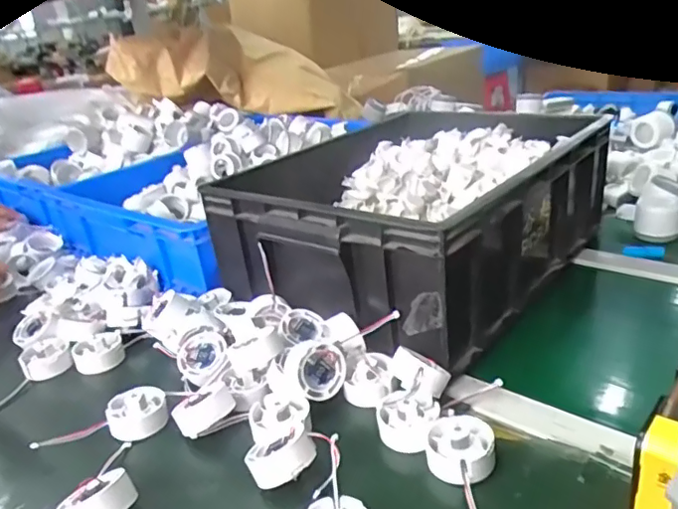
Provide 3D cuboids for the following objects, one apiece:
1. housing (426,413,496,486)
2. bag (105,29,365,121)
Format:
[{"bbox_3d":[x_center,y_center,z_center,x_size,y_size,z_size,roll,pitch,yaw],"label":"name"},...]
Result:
[{"bbox_3d":[0.100,0.158,0.469,0.054,0.029,0.058,-2,24,11],"label":"housing"},{"bbox_3d":[-0.240,-0.452,1.426,0.602,0.174,0.207,4,20,-20],"label":"bag"}]

